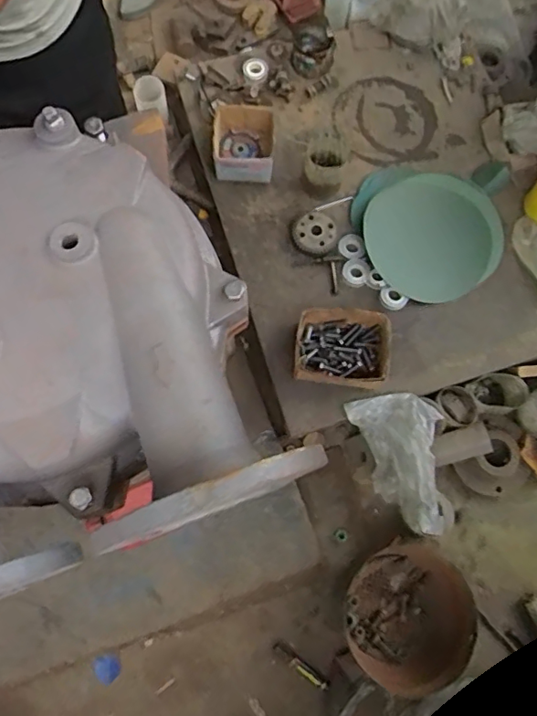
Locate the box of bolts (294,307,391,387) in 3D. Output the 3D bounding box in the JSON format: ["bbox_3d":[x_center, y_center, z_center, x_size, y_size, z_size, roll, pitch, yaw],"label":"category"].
[{"bbox_3d":[0.150,-0.020,1.070,0.187,0.076,0.149,8,74,1],"label":"box of bolts"}]

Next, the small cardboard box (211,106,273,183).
[{"bbox_3d":[-0.060,-0.489,1.201,0.141,0.056,0.185,0,74,-1],"label":"small cardboard box"}]

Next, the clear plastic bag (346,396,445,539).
[{"bbox_3d":[0.293,0.214,1.101,0.160,0.124,0.302,-25,76,-8],"label":"clear plastic bag"}]

